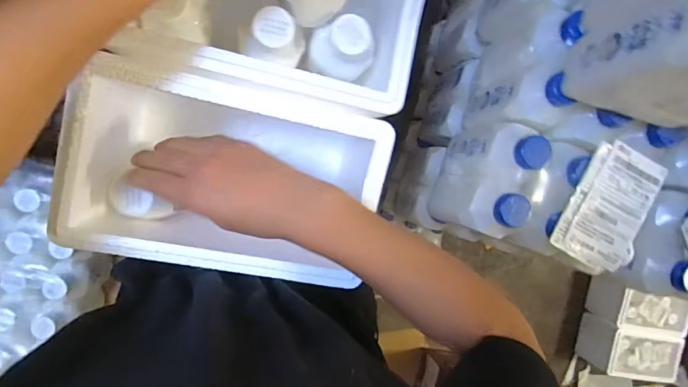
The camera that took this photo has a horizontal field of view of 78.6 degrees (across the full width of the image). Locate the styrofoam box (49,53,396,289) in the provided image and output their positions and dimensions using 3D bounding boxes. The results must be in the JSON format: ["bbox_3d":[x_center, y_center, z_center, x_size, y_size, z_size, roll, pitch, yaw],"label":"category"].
[{"bbox_3d":[-0.115,-0.019,0.460,0.283,0.171,0.170,12,93,-9],"label":"styrofoam box"}]

